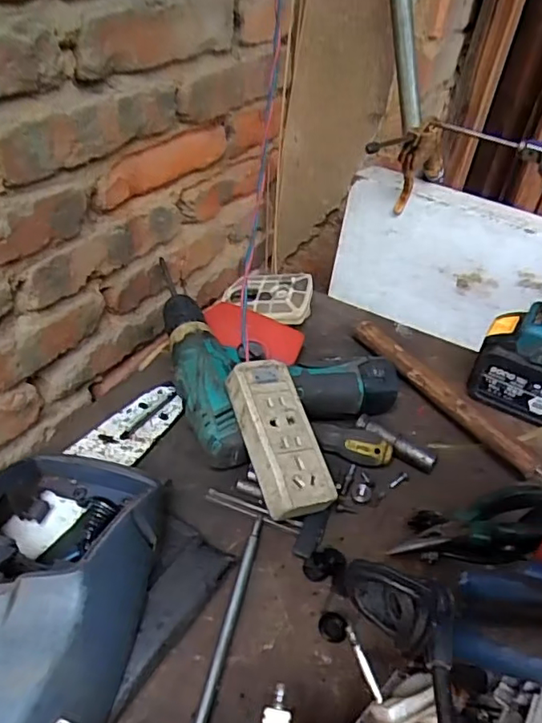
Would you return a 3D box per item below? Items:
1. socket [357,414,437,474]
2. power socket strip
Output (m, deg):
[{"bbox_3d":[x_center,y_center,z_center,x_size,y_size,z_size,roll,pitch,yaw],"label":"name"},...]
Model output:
[{"bbox_3d":[0.114,0.073,0.516,0.078,0.012,0.018,32,45,26],"label":"socket"},{"bbox_3d":[0.008,0.059,0.460,0.056,0.021,0.128,-11,65,-21],"label":"power socket strip"}]

